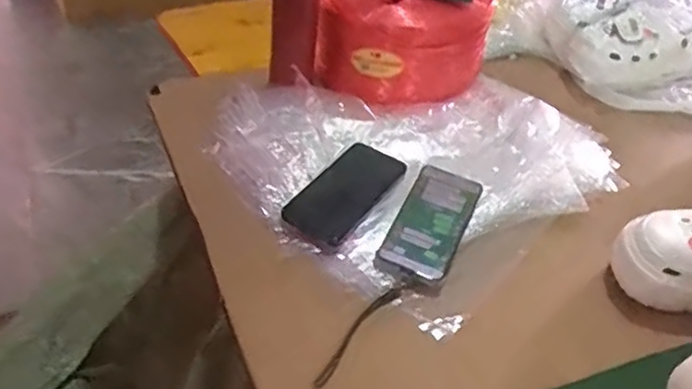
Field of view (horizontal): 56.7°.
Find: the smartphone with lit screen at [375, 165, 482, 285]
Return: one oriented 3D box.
[{"bbox_3d":[0.095,0.026,0.698,0.071,0.011,0.157,24,49,10],"label":"smartphone with lit screen"}]

